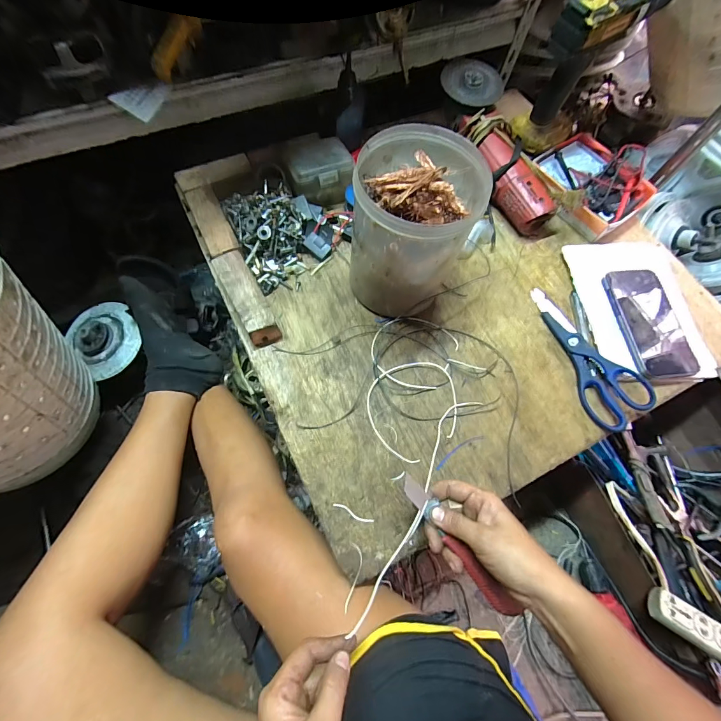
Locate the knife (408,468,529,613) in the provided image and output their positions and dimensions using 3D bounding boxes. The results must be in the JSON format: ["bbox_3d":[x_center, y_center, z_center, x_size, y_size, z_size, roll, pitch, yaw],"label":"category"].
[{"bbox_3d":[0.095,0.181,0.345,0.018,0.011,0.166,-38,87,-16],"label":"knife"}]

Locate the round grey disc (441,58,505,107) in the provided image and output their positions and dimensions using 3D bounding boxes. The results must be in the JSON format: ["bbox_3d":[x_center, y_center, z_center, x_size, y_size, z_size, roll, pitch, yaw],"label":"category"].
[{"bbox_3d":[0.172,-0.423,0.540,0.091,0.009,0.080,-15,83,-11],"label":"round grey disc"}]

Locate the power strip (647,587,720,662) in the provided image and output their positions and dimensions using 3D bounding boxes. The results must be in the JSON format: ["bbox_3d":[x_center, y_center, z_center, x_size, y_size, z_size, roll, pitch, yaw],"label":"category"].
[{"bbox_3d":[0.523,0.409,0.515,0.176,0.039,0.054,31,70,9],"label":"power strip"}]

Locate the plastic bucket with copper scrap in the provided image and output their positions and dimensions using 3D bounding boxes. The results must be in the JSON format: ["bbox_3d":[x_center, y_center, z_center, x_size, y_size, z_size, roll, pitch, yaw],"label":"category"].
[{"bbox_3d":[0.057,-0.150,0.428,0.123,0.180,0.131,1,69,-3],"label":"plastic bucket with copper scrap"}]

